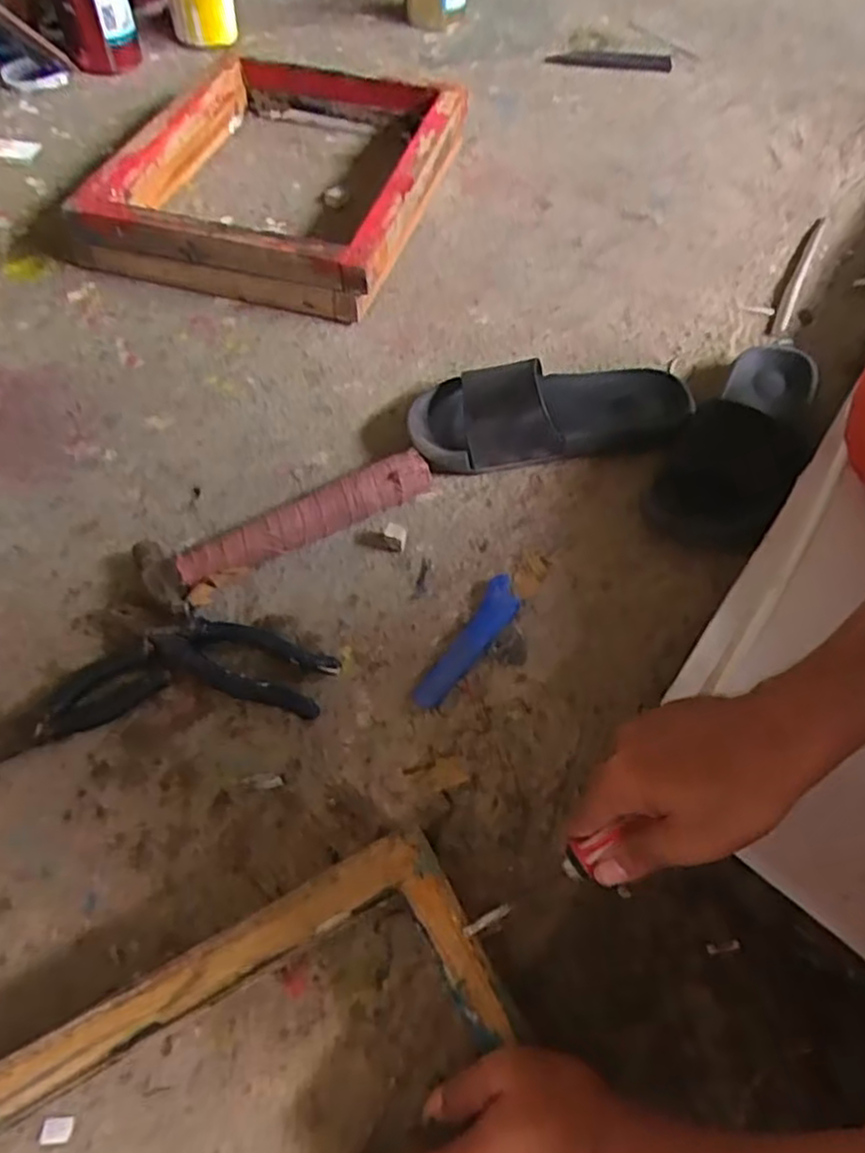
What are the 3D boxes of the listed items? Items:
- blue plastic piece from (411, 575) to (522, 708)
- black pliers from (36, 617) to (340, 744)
[{"bbox_3d":[0.032,0.053,0.594,0.032,0.011,0.136,29,60,15],"label":"blue plastic piece"},{"bbox_3d":[-0.186,0.072,0.563,0.214,0.019,0.089,-5,57,-5],"label":"black pliers"}]

